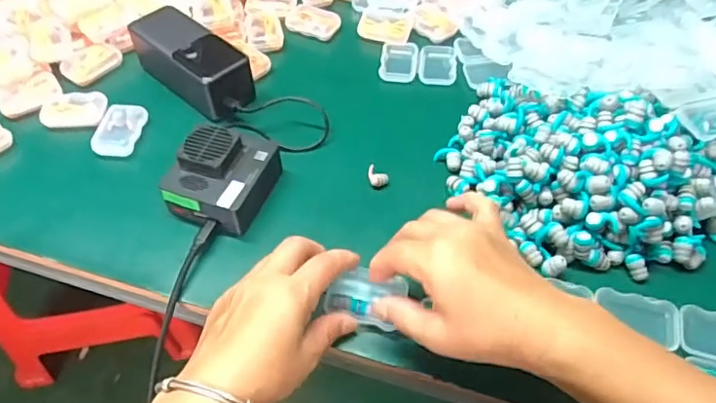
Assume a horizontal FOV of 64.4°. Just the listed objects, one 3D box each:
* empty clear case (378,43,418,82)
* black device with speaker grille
[{"bbox_3d":[0.043,-0.144,0.587,0.037,0.008,0.054,6,51,5],"label":"empty clear case"},{"bbox_3d":[-0.109,-0.023,0.463,0.067,0.047,0.079,17,53,14],"label":"black device with speaker grille"}]

